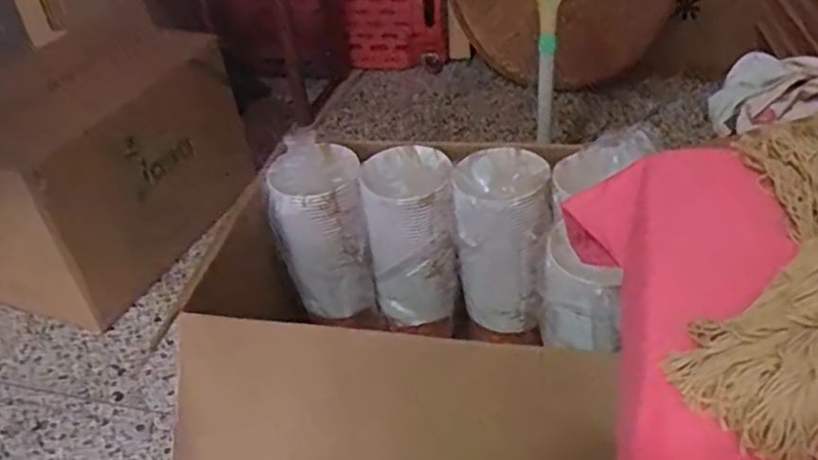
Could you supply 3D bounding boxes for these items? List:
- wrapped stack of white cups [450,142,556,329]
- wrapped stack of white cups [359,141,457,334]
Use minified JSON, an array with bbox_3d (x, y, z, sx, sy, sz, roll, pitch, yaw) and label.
[{"bbox_3d":[0.169,0.023,1.239,0.157,0.297,0.167,-5,38,4],"label":"wrapped stack of white cups"},{"bbox_3d":[0.010,0.018,1.280,0.156,0.308,0.157,-4,38,4],"label":"wrapped stack of white cups"}]

